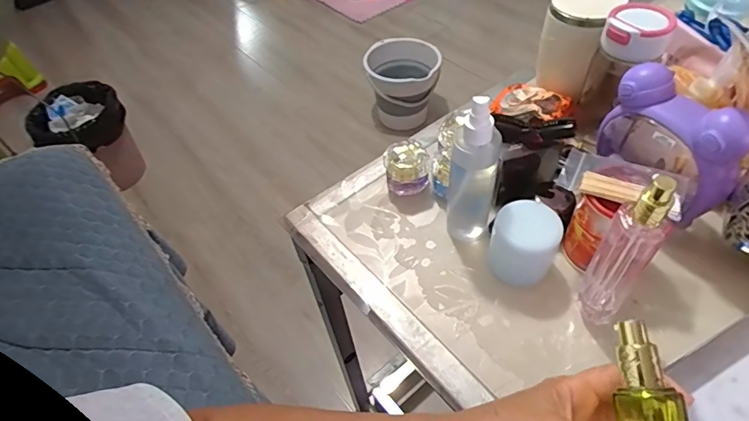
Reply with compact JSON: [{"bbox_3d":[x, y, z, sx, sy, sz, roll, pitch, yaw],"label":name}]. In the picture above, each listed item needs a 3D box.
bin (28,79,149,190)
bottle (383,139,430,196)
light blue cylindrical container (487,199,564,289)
[{"bbox_3d":[-0.830,-0.199,1.381,0.214,0.318,0.245,28,58,26],"label":"bin"},{"bbox_3d":[0.040,-0.054,0.566,0.052,0.055,0.044,-5,50,2],"label":"bottle"},{"bbox_3d":[0.149,0.035,0.462,0.063,0.076,0.055,15,53,17],"label":"light blue cylindrical container"}]

